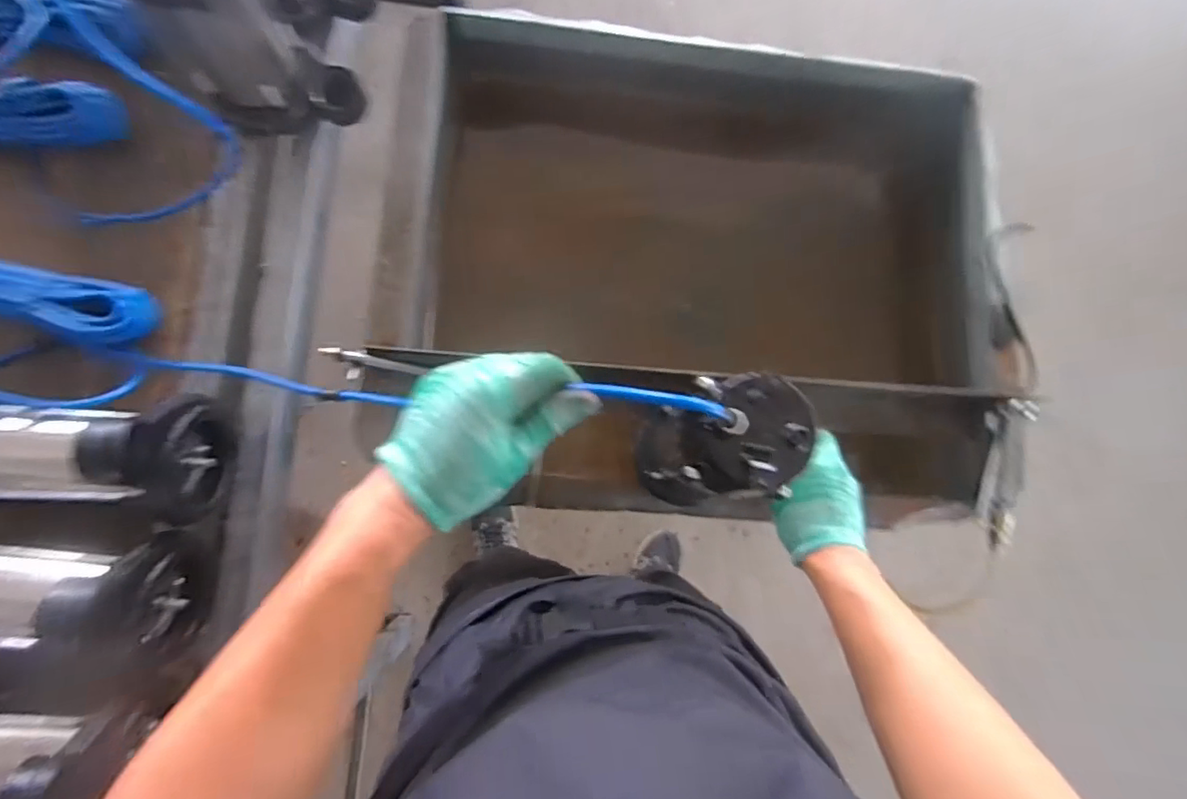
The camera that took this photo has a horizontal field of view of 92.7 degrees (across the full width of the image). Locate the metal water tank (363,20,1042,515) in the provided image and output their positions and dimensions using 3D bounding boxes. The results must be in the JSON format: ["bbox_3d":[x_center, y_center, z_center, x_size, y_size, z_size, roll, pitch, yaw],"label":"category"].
[{"bbox_3d":[0.138,-0.154,0.777,0.717,0.265,0.587,6,82,-3],"label":"metal water tank"}]

